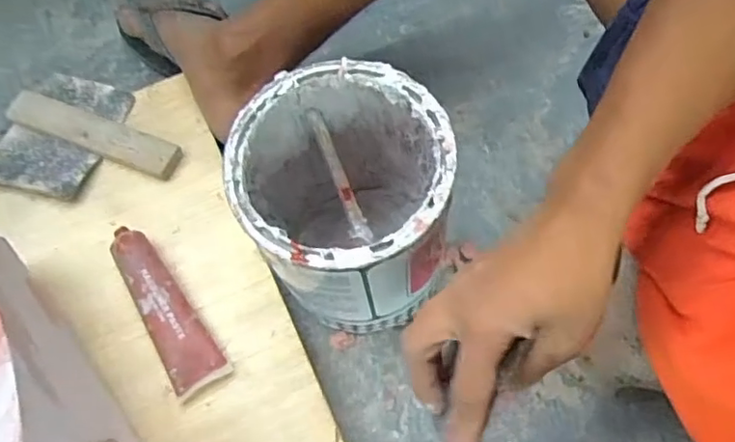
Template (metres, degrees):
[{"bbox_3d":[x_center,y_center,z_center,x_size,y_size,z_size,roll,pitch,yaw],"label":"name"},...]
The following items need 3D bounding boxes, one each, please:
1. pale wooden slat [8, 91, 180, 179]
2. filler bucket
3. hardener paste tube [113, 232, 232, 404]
[{"bbox_3d":[-0.292,-0.093,0.643,0.201,0.019,0.038,21,69,12],"label":"pale wooden slat"},{"bbox_3d":[-0.016,-0.006,0.528,0.162,0.211,0.163,-1,65,3],"label":"filler bucket"},{"bbox_3d":[-0.187,0.078,0.562,0.047,0.031,0.166,-31,68,-10],"label":"hardener paste tube"}]

